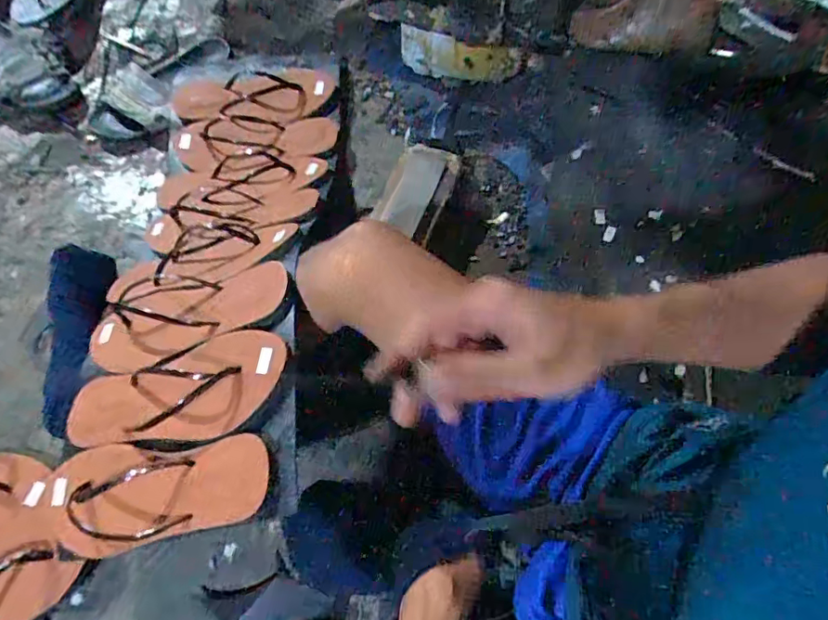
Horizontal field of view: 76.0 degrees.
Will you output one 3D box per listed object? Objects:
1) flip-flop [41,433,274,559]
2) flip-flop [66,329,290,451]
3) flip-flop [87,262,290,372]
[{"bbox_3d":[-0.240,0.162,0.470,0.245,0.037,0.098,-12,64,15],"label":"flip-flop"},{"bbox_3d":[-0.240,0.080,0.502,0.247,0.036,0.102,-15,64,16],"label":"flip-flop"},{"bbox_3d":[-0.245,0.007,0.554,0.241,0.038,0.086,-17,65,10],"label":"flip-flop"}]

